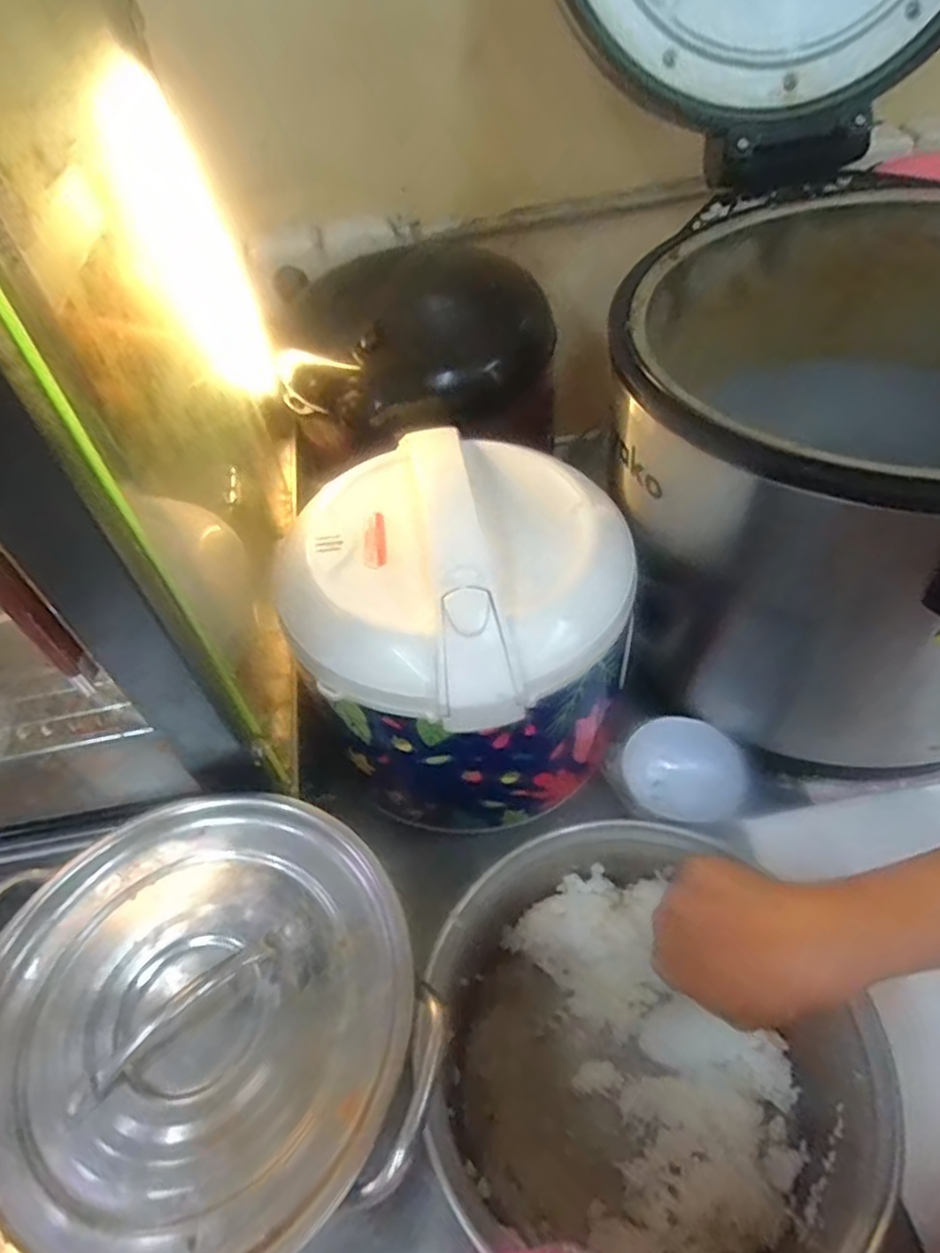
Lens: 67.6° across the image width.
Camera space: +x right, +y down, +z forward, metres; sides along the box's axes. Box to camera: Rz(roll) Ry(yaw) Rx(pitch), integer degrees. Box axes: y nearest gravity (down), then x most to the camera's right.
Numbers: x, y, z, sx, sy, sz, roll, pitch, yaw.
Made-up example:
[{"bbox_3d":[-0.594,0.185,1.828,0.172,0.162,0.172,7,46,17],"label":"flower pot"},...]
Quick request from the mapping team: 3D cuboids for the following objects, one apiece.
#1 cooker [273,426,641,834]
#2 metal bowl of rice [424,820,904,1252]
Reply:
[{"bbox_3d":[0.000,-0.005,0.531,0.233,0.204,0.237,-1,52,5],"label":"cooker"},{"bbox_3d":[0.089,0.245,0.404,0.205,0.129,0.222,-28,55,-15],"label":"metal bowl of rice"}]

